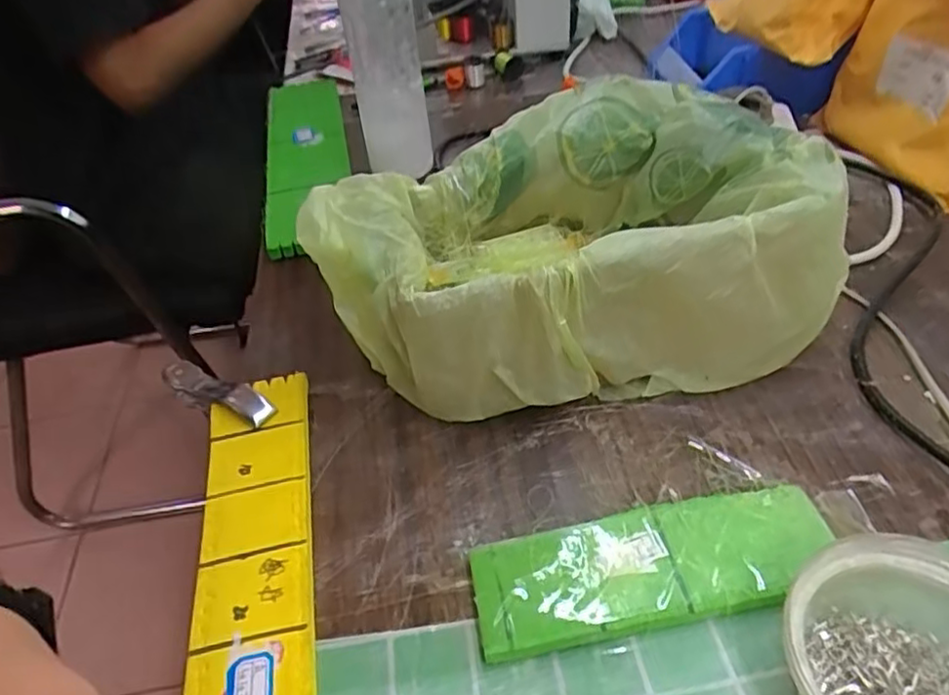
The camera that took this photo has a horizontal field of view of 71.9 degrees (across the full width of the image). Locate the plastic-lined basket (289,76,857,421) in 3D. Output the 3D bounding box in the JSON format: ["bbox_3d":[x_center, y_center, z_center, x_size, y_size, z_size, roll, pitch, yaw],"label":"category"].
[{"bbox_3d":[0.052,-0.067,0.437,0.308,0.120,0.196,-10,44,-5],"label":"plastic-lined basket"}]

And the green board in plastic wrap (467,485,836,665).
[{"bbox_3d":[0.089,0.110,0.329,0.178,0.016,0.059,-9,44,-4],"label":"green board in plastic wrap"}]

